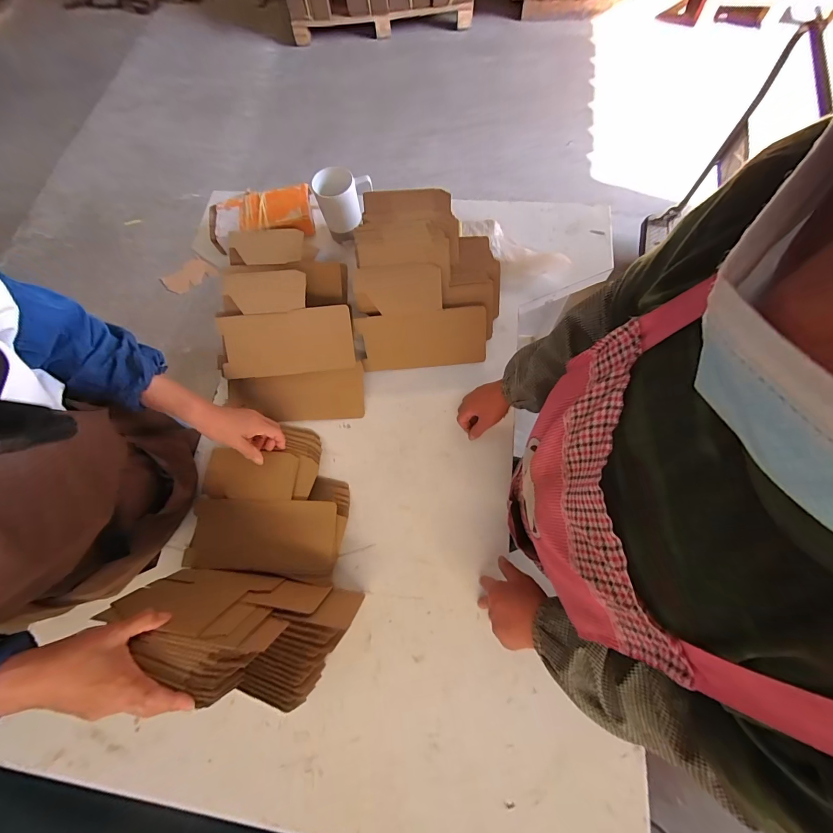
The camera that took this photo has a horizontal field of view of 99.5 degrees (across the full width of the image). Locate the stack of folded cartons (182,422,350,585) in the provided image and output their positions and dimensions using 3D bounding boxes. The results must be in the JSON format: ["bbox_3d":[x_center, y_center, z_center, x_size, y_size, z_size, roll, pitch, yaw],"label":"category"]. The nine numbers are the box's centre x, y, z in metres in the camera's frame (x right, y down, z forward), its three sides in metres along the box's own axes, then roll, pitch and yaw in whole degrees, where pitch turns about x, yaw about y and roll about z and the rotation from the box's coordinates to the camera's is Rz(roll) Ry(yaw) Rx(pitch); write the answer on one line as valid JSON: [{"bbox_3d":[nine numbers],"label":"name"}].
[{"bbox_3d":[-0.245,0.138,0.620,0.246,0.059,0.255,6,69,5],"label":"stack of folded cartons"}]

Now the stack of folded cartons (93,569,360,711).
[{"bbox_3d":[-0.250,0.294,0.491,0.284,0.206,0.132,9,72,8],"label":"stack of folded cartons"}]

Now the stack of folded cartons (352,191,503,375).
[{"bbox_3d":[0.020,-0.267,0.676,0.270,0.071,0.332,-5,95,-4],"label":"stack of folded cartons"}]

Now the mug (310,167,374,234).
[{"bbox_3d":[-0.153,-0.475,0.770,0.121,0.099,0.080,-12,70,1],"label":"mug"}]

